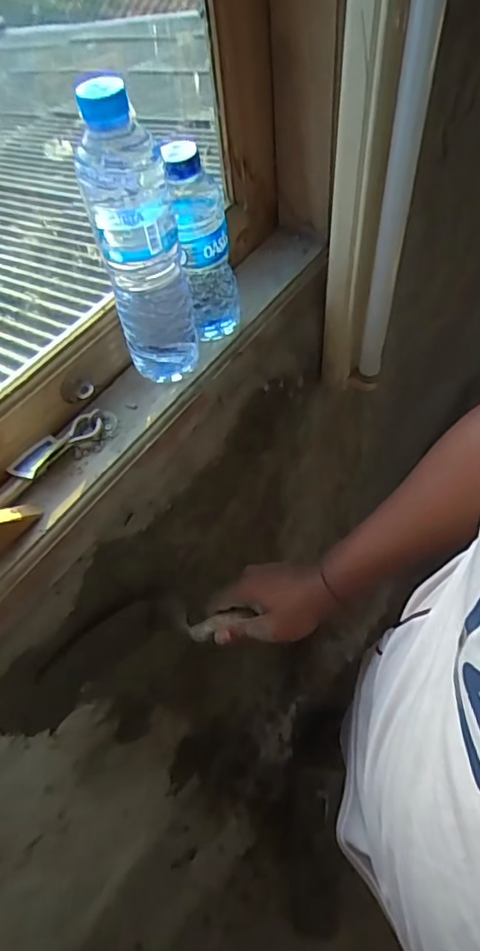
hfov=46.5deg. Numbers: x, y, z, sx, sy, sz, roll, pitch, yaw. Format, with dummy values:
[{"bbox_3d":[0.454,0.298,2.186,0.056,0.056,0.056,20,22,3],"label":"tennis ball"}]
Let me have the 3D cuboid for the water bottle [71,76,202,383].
[{"bbox_3d":[-0.075,-0.173,0.430,0.060,0.227,0.056,-13,55,-3],"label":"water bottle"}]

